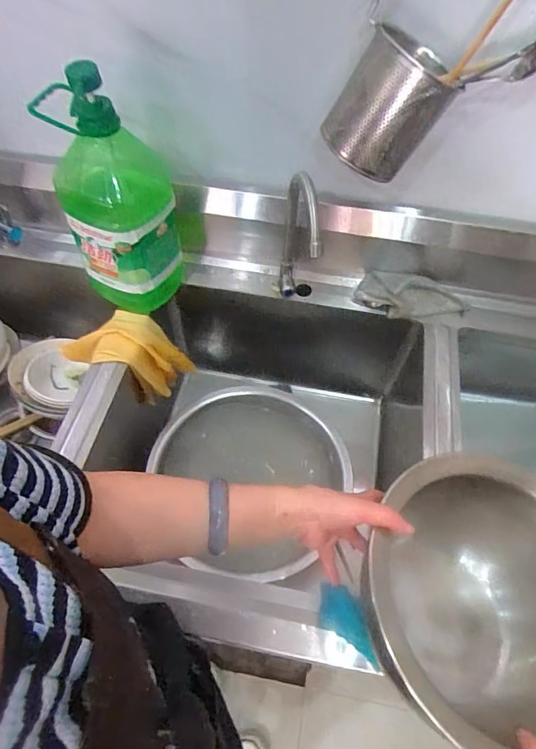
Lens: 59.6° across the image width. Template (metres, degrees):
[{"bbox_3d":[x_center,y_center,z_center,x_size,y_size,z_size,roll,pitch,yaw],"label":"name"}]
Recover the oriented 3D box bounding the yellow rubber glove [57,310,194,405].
[{"bbox_3d":[-0.269,-0.043,0.881,0.217,0.114,0.117,22,58,13],"label":"yellow rubber glove"}]

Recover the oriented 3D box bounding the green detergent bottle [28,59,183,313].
[{"bbox_3d":[-0.231,-0.259,0.736,0.164,0.347,0.127,-20,59,-15],"label":"green detergent bottle"}]

